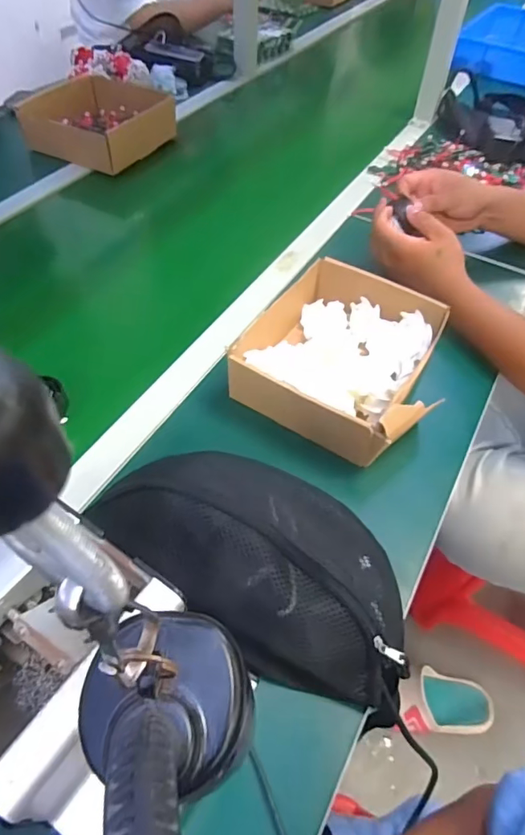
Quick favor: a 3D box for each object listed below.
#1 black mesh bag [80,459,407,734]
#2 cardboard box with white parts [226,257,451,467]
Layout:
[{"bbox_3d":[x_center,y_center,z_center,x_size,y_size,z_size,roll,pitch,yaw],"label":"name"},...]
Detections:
[{"bbox_3d":[0.007,0.111,0.423,0.274,0.076,0.158,26,55,18],"label":"black mesh bag"},{"bbox_3d":[0.095,-0.069,0.568,0.194,0.073,0.218,24,55,16],"label":"cardboard box with white parts"}]

